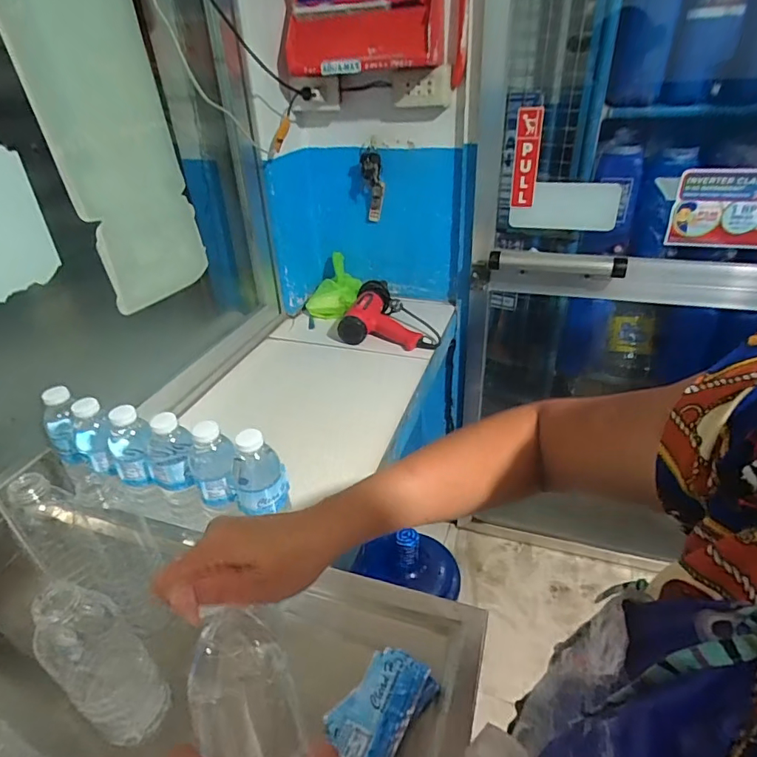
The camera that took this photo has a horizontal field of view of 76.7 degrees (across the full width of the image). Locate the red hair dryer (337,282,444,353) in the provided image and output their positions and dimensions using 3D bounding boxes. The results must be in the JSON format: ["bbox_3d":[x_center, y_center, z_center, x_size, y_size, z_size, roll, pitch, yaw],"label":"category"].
[{"bbox_3d":[0.036,-0.143,1.167,0.229,0.104,0.176,4,34,10],"label":"red hair dryer"}]

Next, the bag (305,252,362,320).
[{"bbox_3d":[-0.101,-0.237,1.272,0.132,0.112,0.169,15,37,26],"label":"bag"}]

